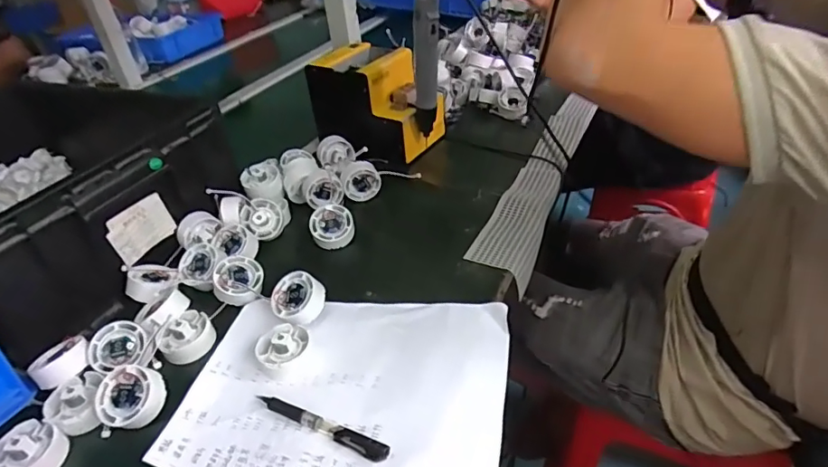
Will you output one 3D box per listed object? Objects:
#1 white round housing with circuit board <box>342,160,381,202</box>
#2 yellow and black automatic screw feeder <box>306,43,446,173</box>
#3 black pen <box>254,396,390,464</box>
[{"bbox_3d":[-0.077,-0.075,0.753,0.055,0.056,0.029,-12,36,-7],"label":"white round housing with circuit board"},{"bbox_3d":[-0.055,-0.210,0.852,0.202,0.152,0.136,18,42,30],"label":"yellow and black automatic screw feeder"},{"bbox_3d":[-0.083,0.166,0.448,0.138,0.010,0.014,14,41,26],"label":"black pen"}]

